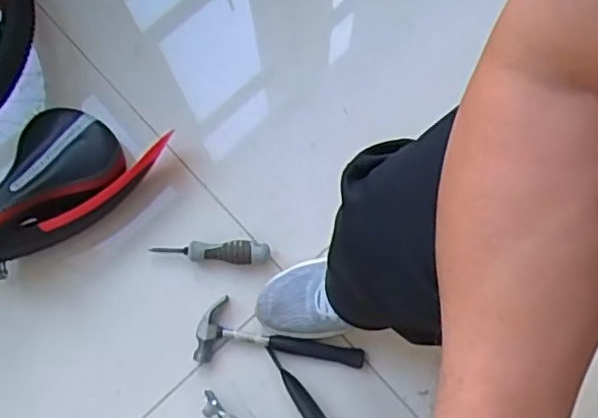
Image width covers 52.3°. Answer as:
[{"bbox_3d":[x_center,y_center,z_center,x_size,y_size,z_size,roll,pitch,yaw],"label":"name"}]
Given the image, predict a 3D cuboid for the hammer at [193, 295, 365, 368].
[{"bbox_3d":[-0.025,0.170,0.835,0.226,0.021,0.084,2,78,2],"label":"hammer"}]

